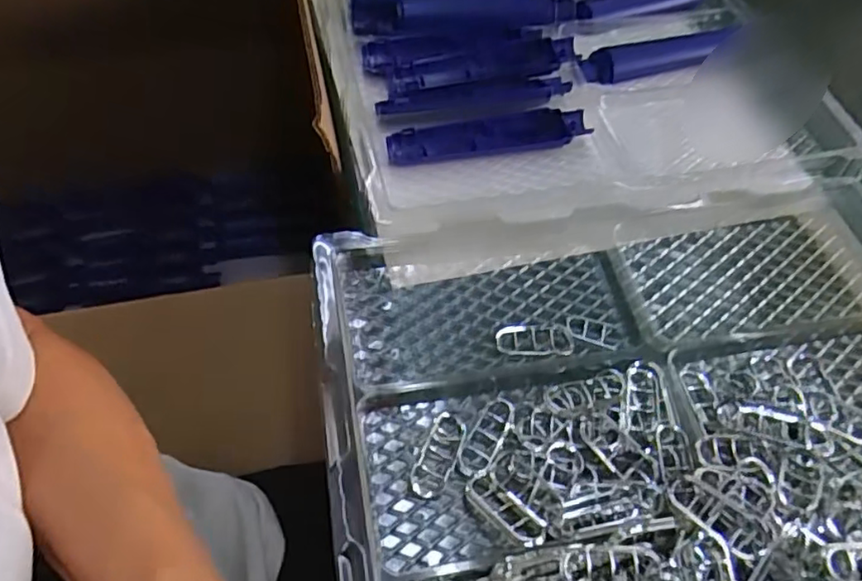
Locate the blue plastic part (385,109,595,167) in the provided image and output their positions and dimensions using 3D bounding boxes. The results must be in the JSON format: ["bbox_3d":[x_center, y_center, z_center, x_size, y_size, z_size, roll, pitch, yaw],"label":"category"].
[{"bbox_3d":[0.047,-0.130,0.513,0.168,0.014,0.035,-7,57,-10],"label":"blue plastic part"}]

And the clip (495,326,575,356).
[{"bbox_3d":[0.070,0.034,0.416,0.052,0.005,0.024,2,56,-3],"label":"clip"}]

